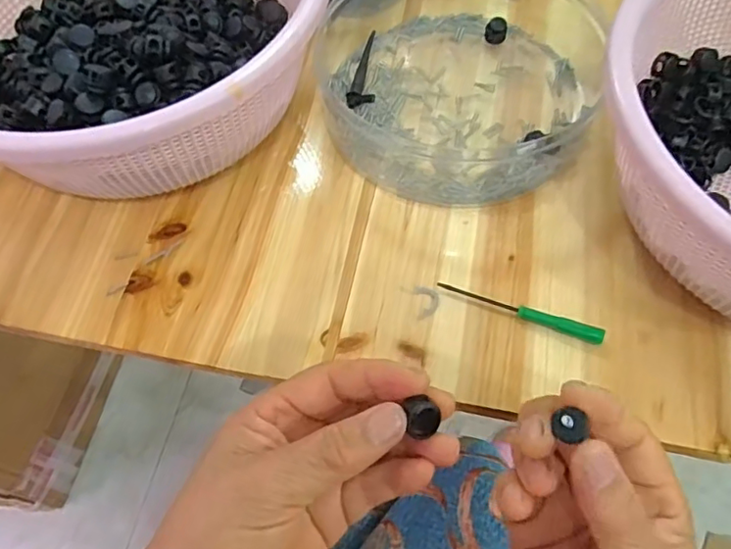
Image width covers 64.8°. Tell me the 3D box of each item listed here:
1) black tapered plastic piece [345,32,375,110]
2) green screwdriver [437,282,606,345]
[{"bbox_3d":[-0.003,-0.160,0.444,0.021,0.012,0.083,0,61,2],"label":"black tapered plastic piece"},{"bbox_3d":[0.091,0.020,0.342,0.097,0.009,0.009,21,64,13],"label":"green screwdriver"}]

